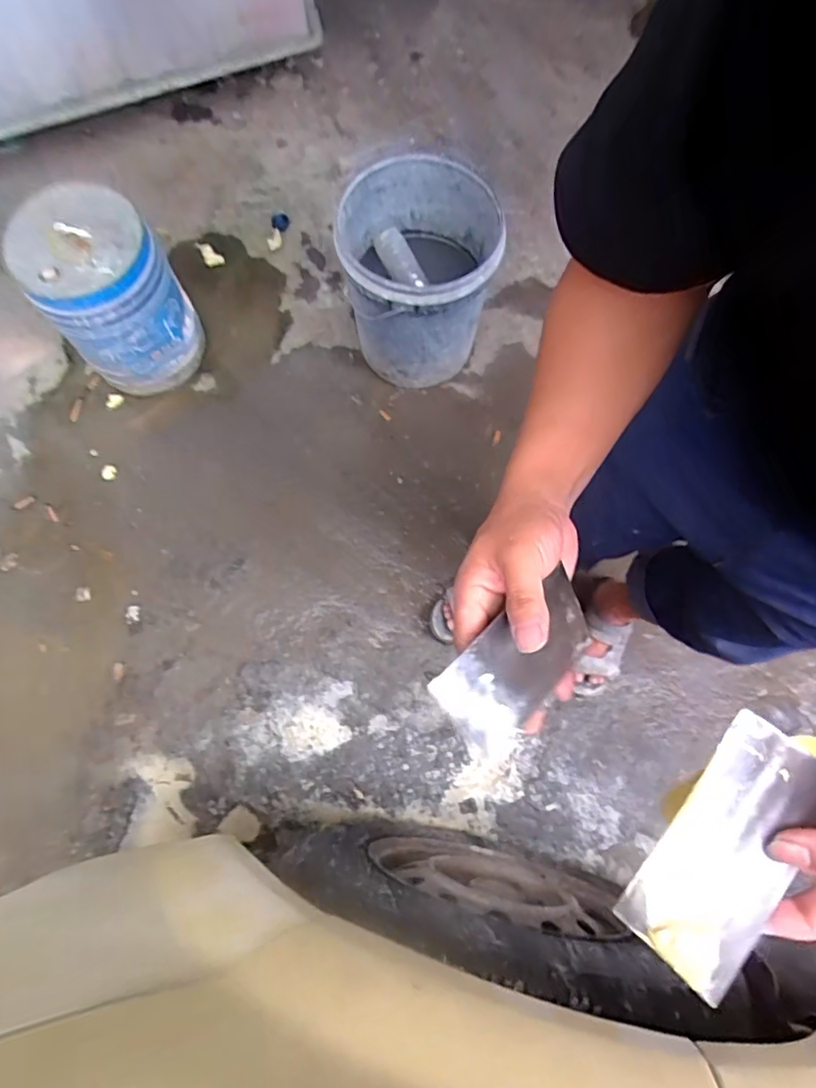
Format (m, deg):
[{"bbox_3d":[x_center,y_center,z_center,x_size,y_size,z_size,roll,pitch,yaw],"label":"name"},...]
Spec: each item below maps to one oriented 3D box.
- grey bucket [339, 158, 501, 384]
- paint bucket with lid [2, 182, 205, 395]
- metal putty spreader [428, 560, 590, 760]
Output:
[{"bbox_3d":[0.022,-0.548,1.242,0.301,0.386,0.319,0,76,-1],"label":"grey bucket"},{"bbox_3d":[-0.604,-0.497,1.215,0.230,0.375,0.218,0,76,-1],"label":"paint bucket with lid"},{"bbox_3d":[0.072,0.074,0.369,0.134,0.007,0.068,-35,112,-33],"label":"metal putty spreader"}]

